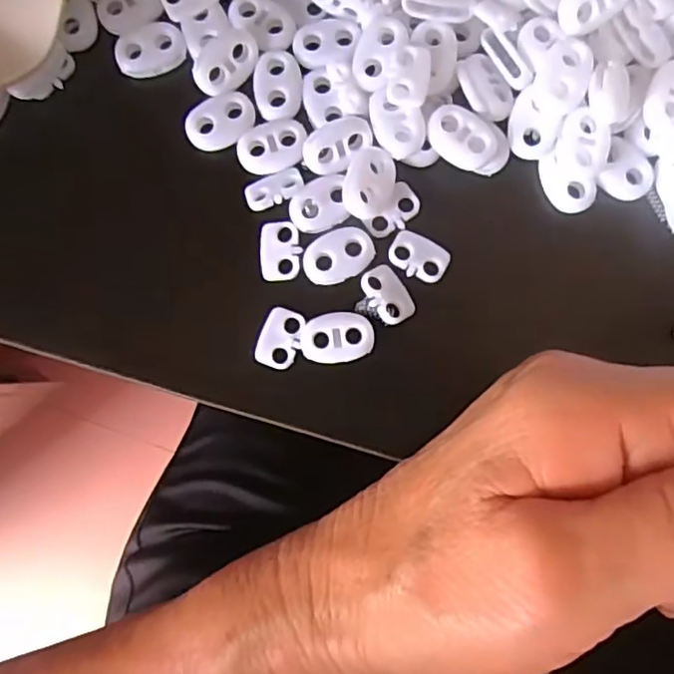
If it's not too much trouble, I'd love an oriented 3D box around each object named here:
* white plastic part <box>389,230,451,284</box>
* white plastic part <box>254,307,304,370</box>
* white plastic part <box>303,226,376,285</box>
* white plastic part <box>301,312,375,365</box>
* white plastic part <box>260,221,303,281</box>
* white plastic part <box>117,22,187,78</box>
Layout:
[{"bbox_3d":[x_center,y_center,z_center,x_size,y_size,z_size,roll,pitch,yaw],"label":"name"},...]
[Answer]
[{"bbox_3d":[0.026,-0.025,0.199,0.019,0.004,0.013,23,87,2],"label":"white plastic part"},{"bbox_3d":[-0.018,0.001,0.198,0.012,0.004,0.018,22,87,2],"label":"white plastic part"},{"bbox_3d":[0.001,-0.026,0.197,0.022,0.004,0.015,-33,87,-1],"label":"white plastic part"},{"bbox_3d":[0.000,0.000,0.196,0.022,0.004,0.016,-1,87,1],"label":"white plastic part"},{"bbox_3d":[-0.018,-0.027,0.199,0.013,0.004,0.019,-3,87,1],"label":"white plastic part"},{"bbox_3d":[-0.060,-0.093,0.204,0.022,0.004,0.016,-18,87,0],"label":"white plastic part"}]

